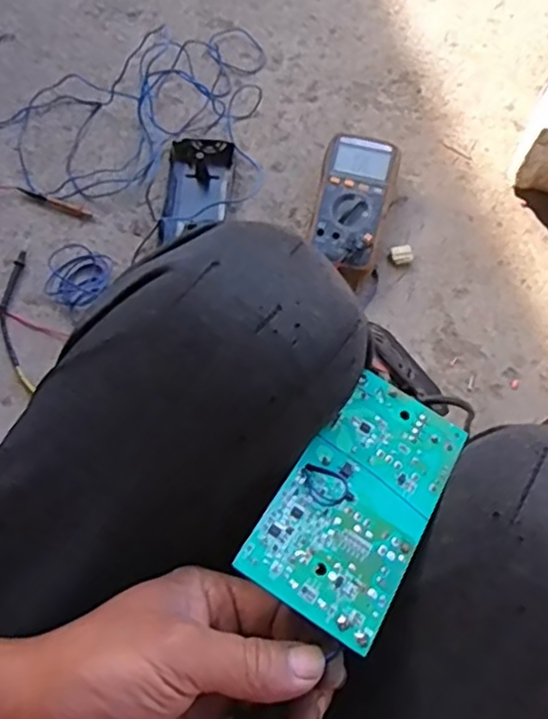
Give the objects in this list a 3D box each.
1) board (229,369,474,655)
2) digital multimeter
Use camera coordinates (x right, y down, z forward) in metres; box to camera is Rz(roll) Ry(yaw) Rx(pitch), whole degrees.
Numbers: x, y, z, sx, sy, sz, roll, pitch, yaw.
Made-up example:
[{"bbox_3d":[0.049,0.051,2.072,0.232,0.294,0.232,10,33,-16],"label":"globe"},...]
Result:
[{"bbox_3d":[0.042,0.063,0.317,0.065,0.004,0.125,35,55,3],"label":"board"},{"bbox_3d":[0.098,-0.189,0.844,0.086,0.050,0.193,13,72,5],"label":"digital multimeter"}]

